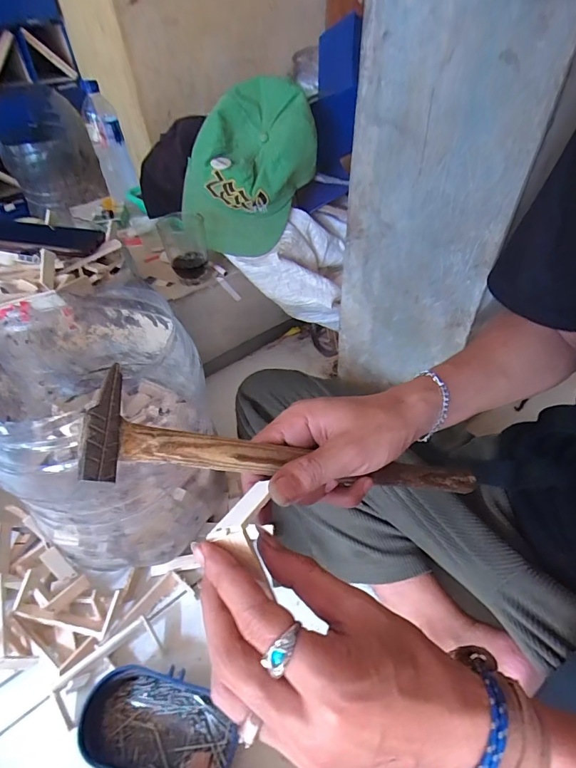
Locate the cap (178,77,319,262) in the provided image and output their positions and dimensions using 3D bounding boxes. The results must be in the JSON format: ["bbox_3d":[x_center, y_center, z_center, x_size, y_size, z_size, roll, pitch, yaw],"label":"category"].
[{"bbox_3d":[-0.056,-0.330,0.644,0.215,0.229,0.100,-13,46,-9],"label":"cap"}]

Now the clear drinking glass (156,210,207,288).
[{"bbox_3d":[-0.167,-0.225,0.665,0.069,0.098,0.084,-20,47,-16],"label":"clear drinking glass"}]

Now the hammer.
[{"bbox_3d":[0.032,0.053,0.290,0.324,0.025,0.052,14,36,-32],"label":"hammer"}]

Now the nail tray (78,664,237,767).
[{"bbox_3d":[-0.137,0.356,0.418,0.159,0.040,0.093,6,46,9],"label":"nail tray"}]

